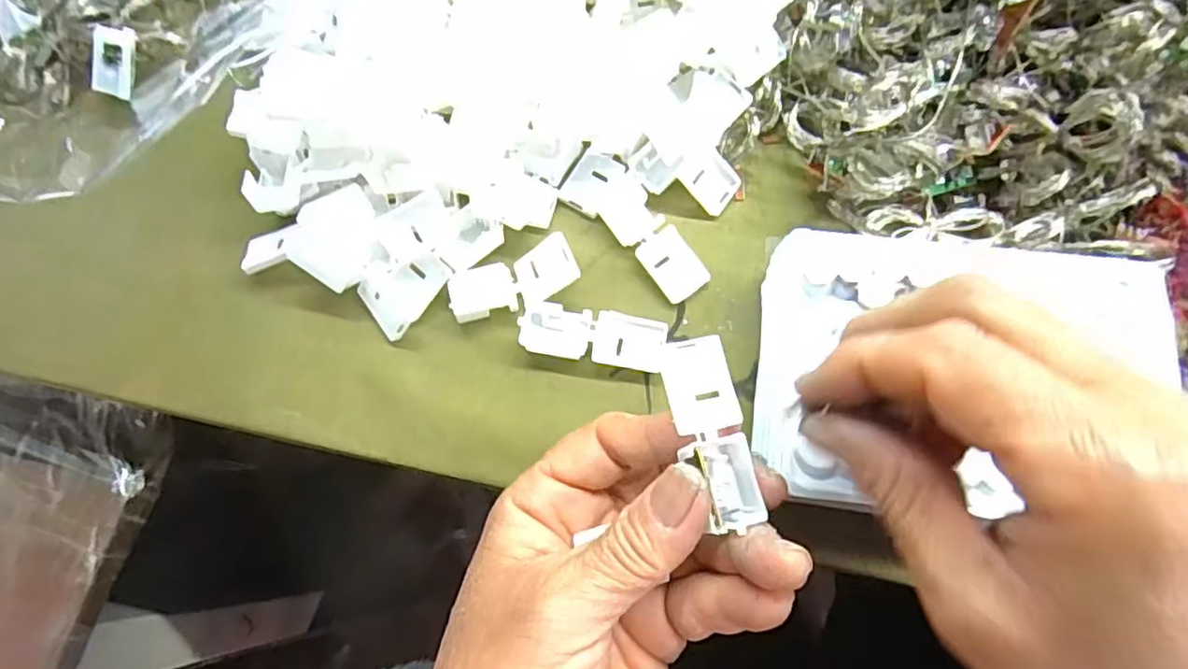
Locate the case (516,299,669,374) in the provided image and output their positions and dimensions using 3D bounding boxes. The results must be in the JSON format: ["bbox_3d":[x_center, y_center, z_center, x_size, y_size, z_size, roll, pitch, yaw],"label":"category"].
[{"bbox_3d":[0.000,0.001,0.255,0.056,0.010,0.021,10,74,4],"label":"case"}]

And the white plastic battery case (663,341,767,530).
[{"bbox_3d":[0.034,0.027,0.187,0.020,0.007,0.054,-12,74,-4],"label":"white plastic battery case"}]

